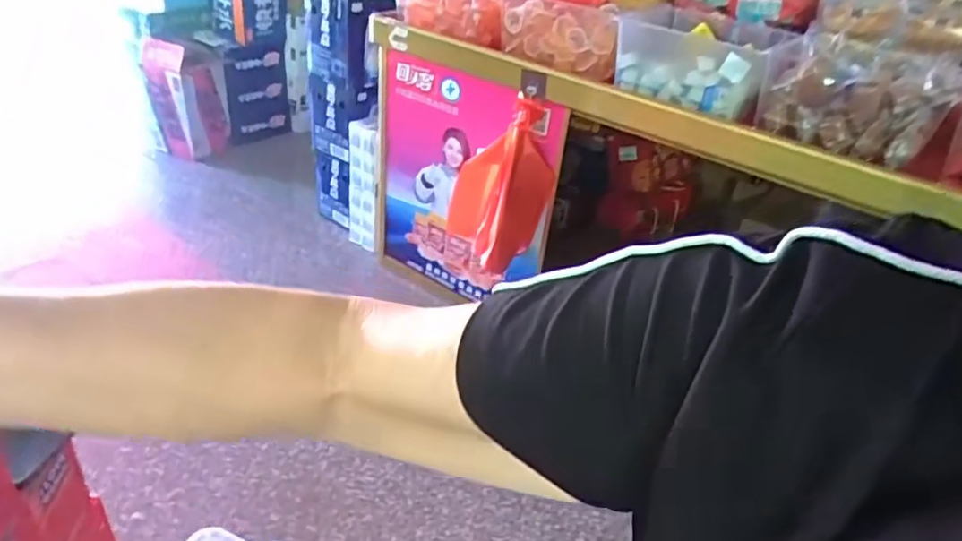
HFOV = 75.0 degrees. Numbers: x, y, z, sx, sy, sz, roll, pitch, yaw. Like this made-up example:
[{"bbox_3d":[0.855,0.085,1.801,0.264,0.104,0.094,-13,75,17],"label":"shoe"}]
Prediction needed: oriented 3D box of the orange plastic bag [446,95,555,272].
[{"bbox_3d":[0.035,-0.209,1.494,0.174,0.374,0.208,-20,42,-37],"label":"orange plastic bag"}]

